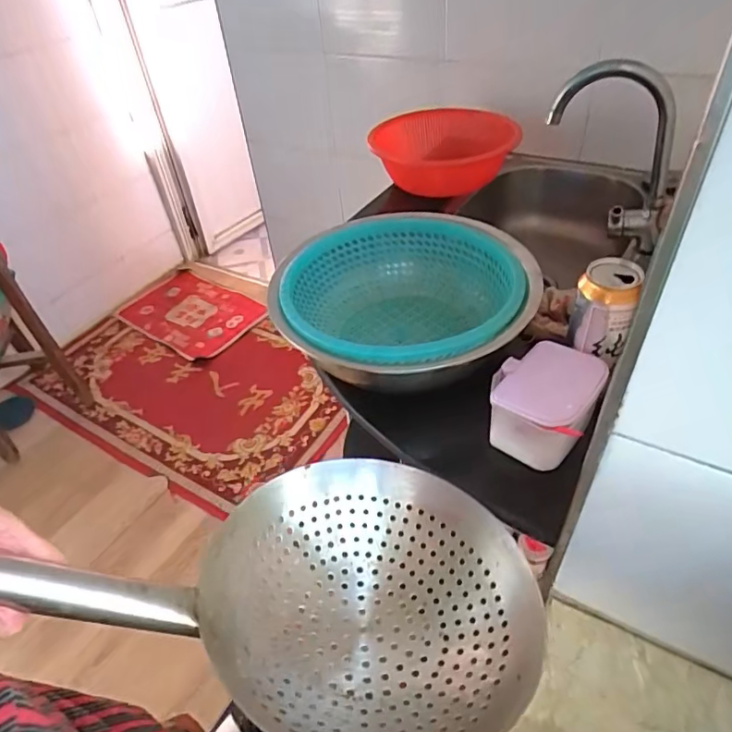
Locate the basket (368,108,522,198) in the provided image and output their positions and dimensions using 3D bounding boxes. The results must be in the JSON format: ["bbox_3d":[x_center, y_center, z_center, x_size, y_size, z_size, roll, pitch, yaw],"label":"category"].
[{"bbox_3d":[0.160,-0.442,1.093,0.279,0.104,0.313,0,43,7],"label":"basket"}]

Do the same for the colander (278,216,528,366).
[{"bbox_3d":[0.052,-0.076,0.705,0.293,0.110,0.284,-6,42,1],"label":"colander"}]

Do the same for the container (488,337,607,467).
[{"bbox_3d":[0.193,0.036,0.570,0.102,0.095,0.105,22,49,27],"label":"container"}]

